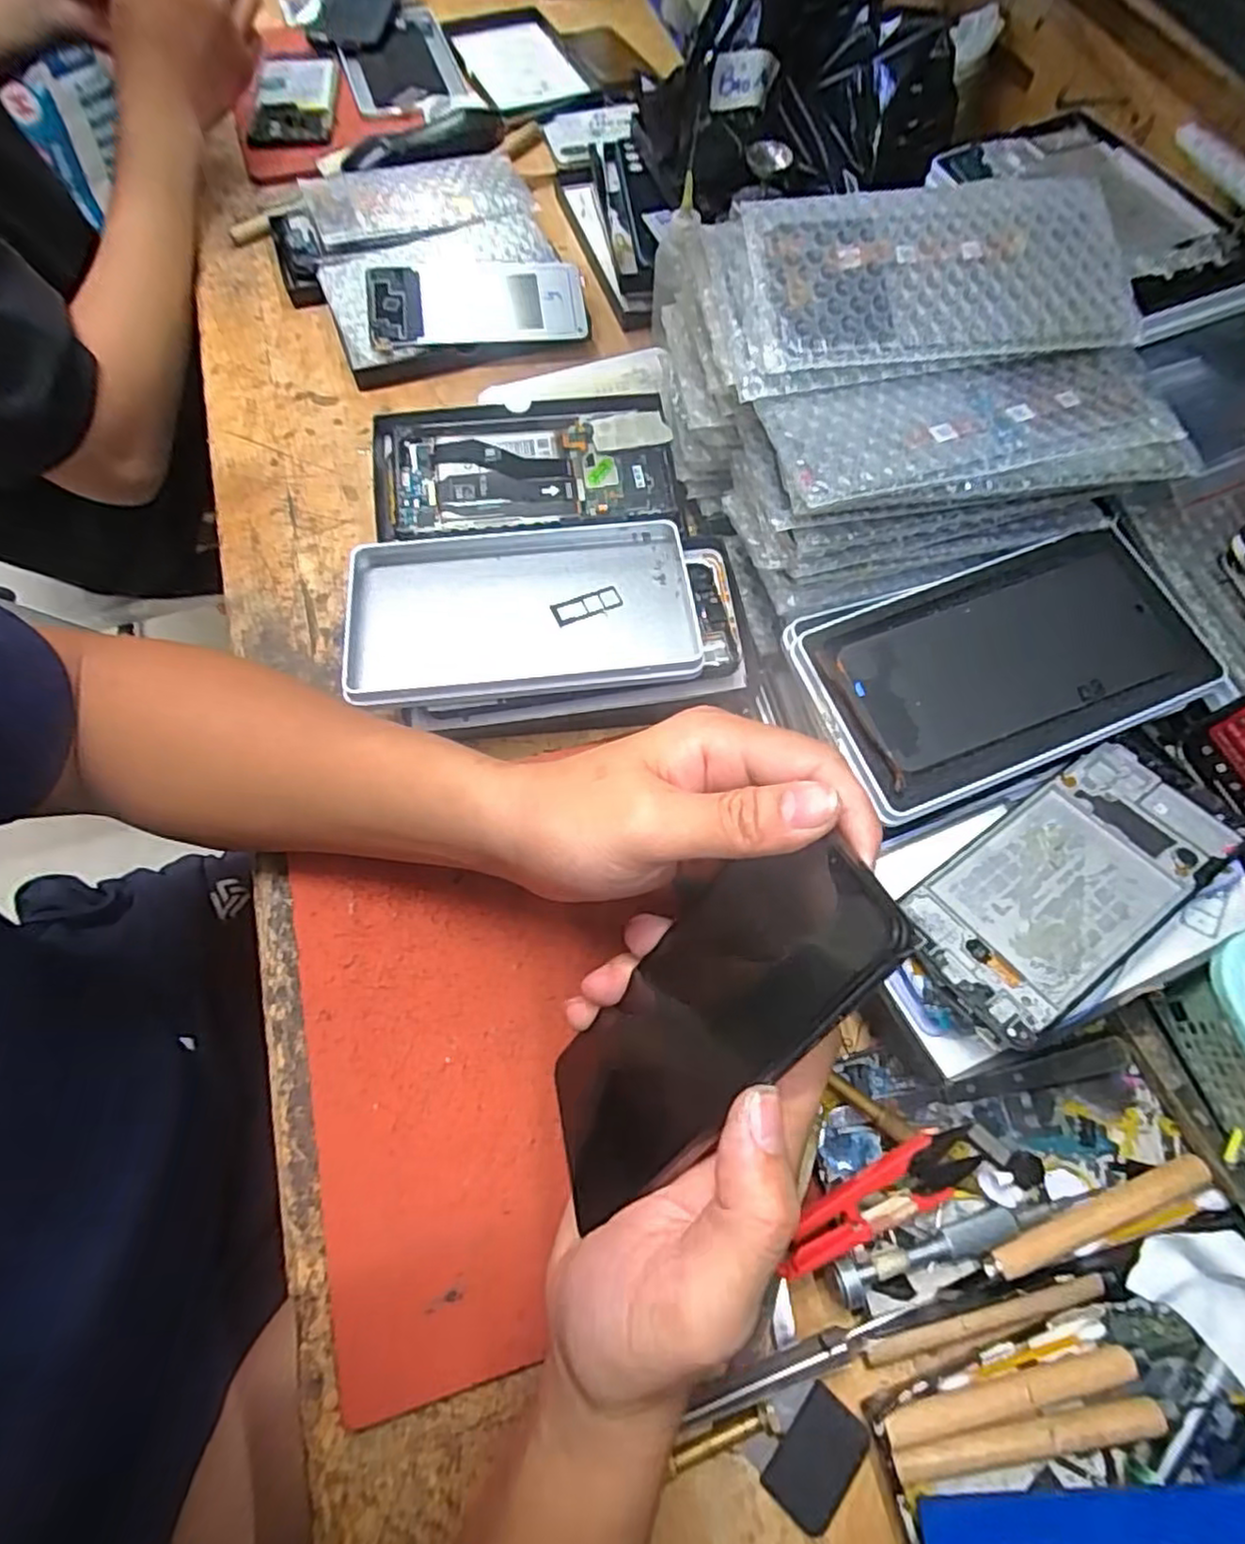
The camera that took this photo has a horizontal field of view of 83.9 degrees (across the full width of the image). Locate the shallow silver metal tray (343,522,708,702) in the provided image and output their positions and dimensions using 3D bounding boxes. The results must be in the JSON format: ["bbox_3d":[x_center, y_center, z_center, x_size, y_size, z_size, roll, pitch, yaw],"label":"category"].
[{"bbox_3d":[-0.054,-0.086,0.374,0.185,0.020,0.105,-6,61,-4],"label":"shallow silver metal tray"}]

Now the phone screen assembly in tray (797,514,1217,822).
[{"bbox_3d":[0.179,-0.054,0.326,0.179,0.015,0.103,-20,68,-9],"label":"phone screen assembly in tray"}]

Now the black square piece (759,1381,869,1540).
[{"bbox_3d":[0.074,0.261,0.263,0.026,0.004,0.040,37,71,14],"label":"black square piece"}]

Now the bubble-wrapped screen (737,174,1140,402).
[{"bbox_3d":[0.144,-0.230,0.321,0.169,0.014,0.089,-8,86,-1],"label":"bubble-wrapped screen"}]

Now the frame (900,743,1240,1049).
[{"bbox_3d":[0.191,0.047,0.298,0.145,0.014,0.067,-33,71,-14],"label":"frame"}]

